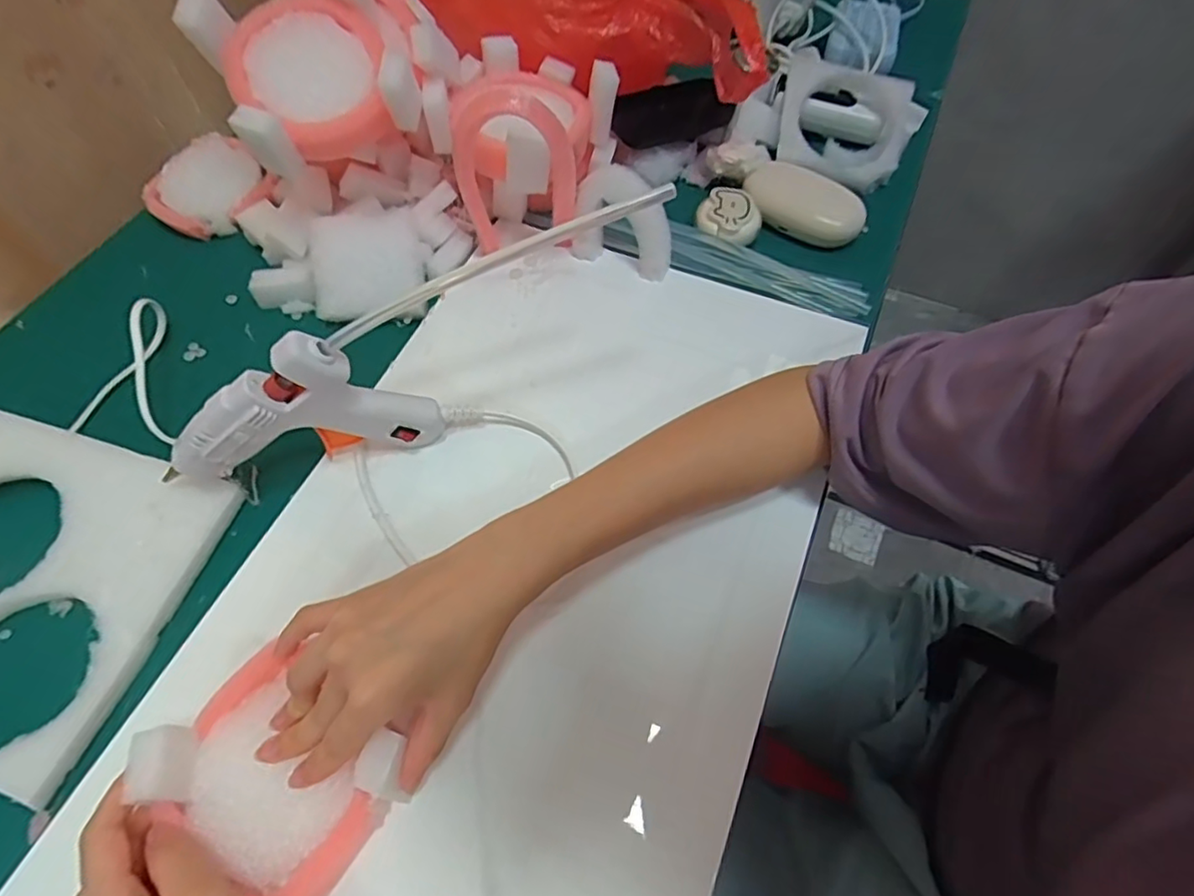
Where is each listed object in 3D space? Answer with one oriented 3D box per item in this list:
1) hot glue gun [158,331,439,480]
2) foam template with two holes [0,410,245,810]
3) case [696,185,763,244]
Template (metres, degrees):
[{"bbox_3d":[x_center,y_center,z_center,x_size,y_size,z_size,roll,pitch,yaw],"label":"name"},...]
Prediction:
[{"bbox_3d":[-0.164,-0.019,0.340,0.139,0.102,0.023,-15,61,-7],"label":"hot glue gun"},{"bbox_3d":[-0.330,0.073,0.342,0.183,0.010,0.173,15,62,9],"label":"foam template with two holes"},{"bbox_3d":[0.105,-0.183,0.478,0.049,0.021,0.052,22,63,13],"label":"case"}]

